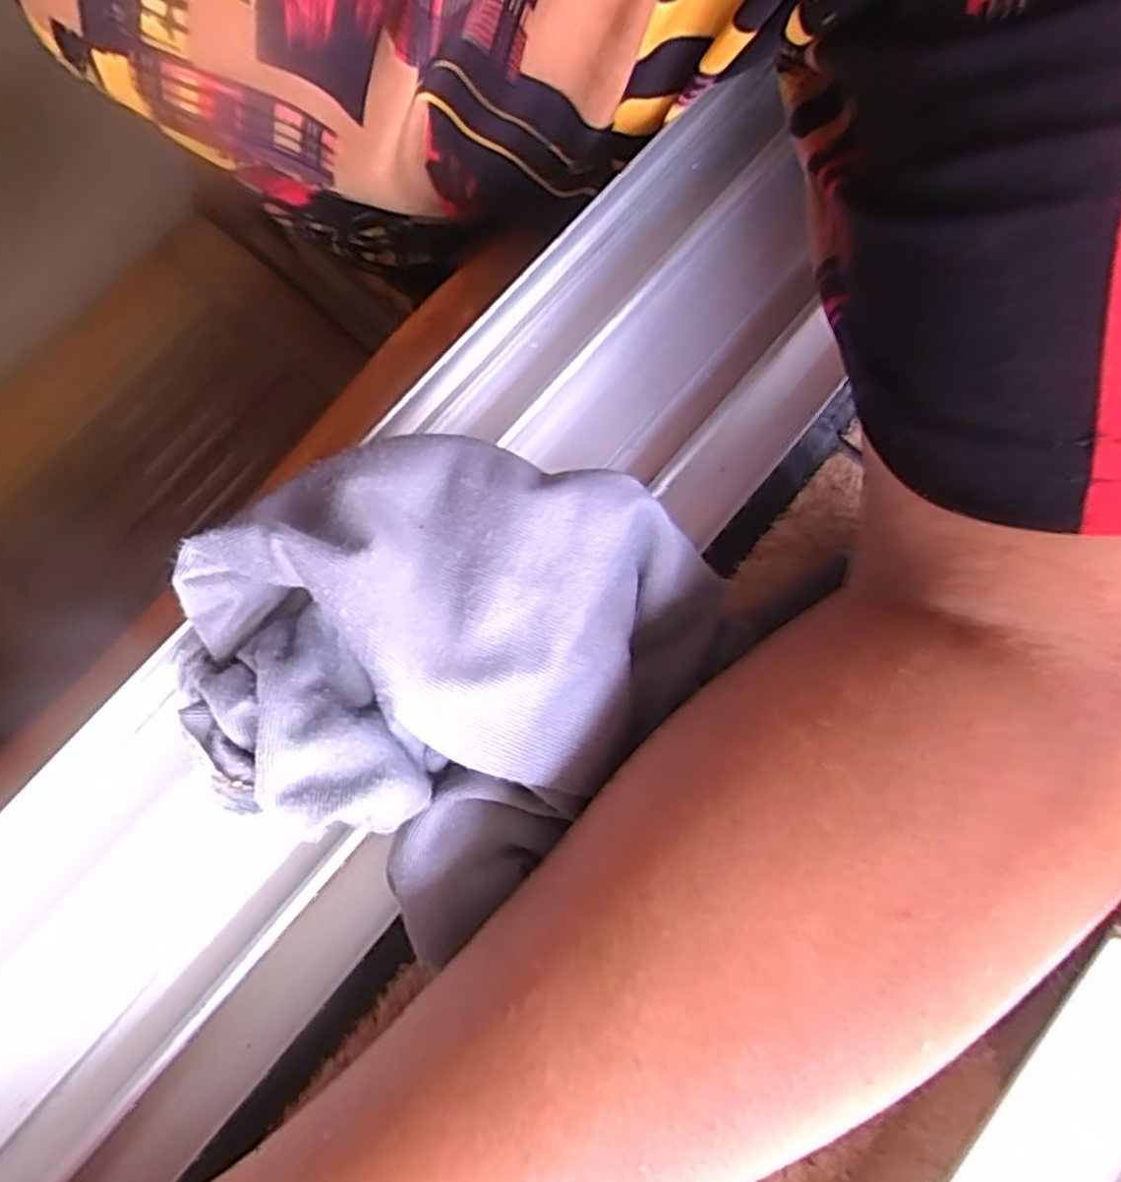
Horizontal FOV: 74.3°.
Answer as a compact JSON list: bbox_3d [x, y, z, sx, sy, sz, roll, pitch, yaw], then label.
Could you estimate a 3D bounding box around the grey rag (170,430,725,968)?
[{"bbox_3d":[-0.025,0.009,0.163,0.106,0.050,0.093,-44,82,-6],"label":"grey rag"}]

